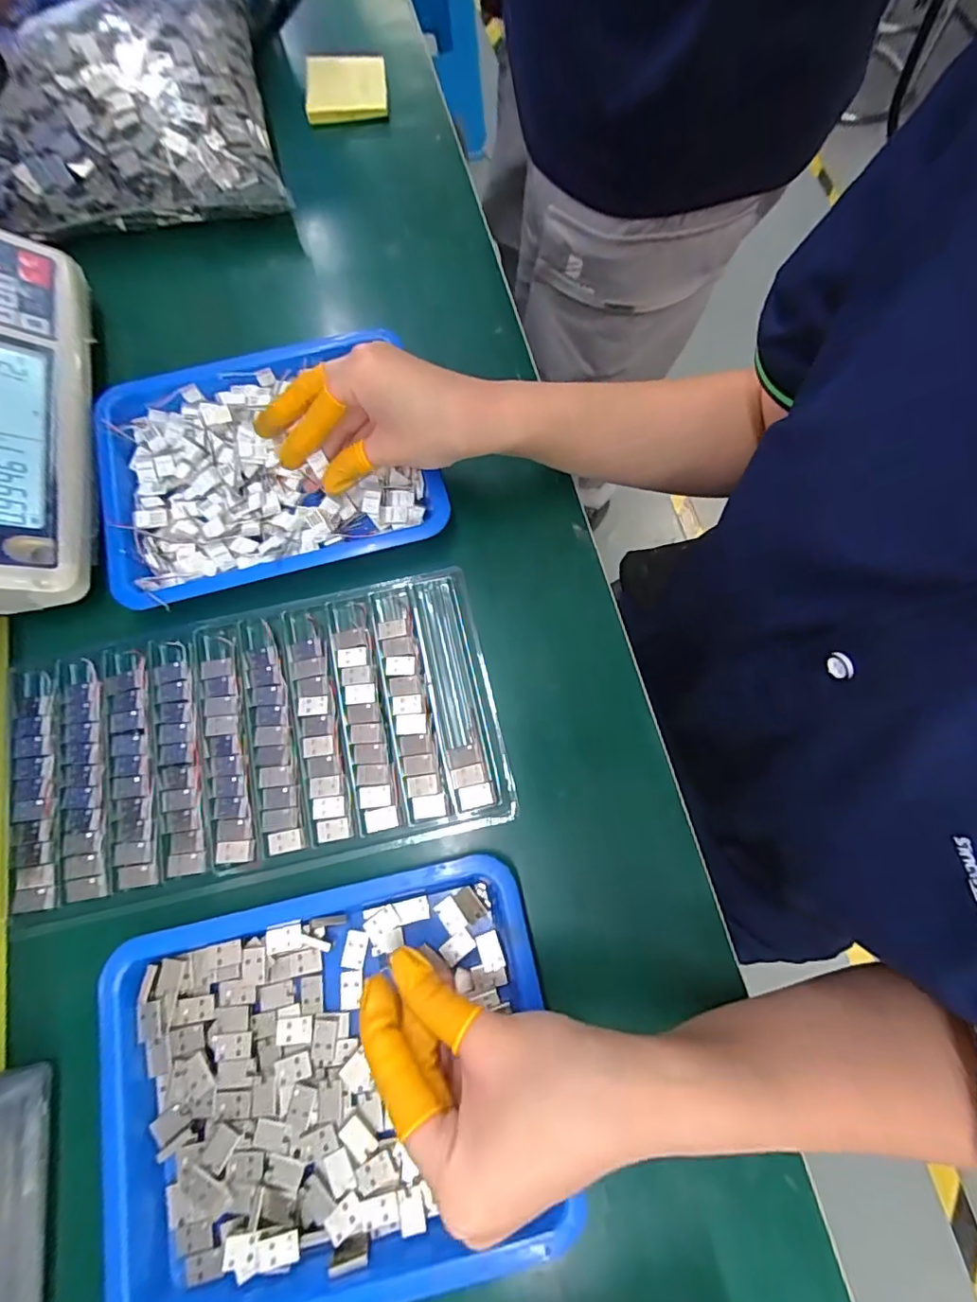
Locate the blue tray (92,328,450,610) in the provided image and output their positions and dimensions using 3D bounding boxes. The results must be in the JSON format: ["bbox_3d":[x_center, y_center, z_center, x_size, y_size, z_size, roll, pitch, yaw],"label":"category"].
[{"bbox_3d":[-0.151,-0.125,0.364,0.214,0.028,0.167,-14,73,-5],"label":"blue tray"}]

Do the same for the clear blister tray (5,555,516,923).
[{"bbox_3d":[-0.139,0.052,0.326,0.285,0.006,0.158,-13,73,-5],"label":"clear blister tray"}]

